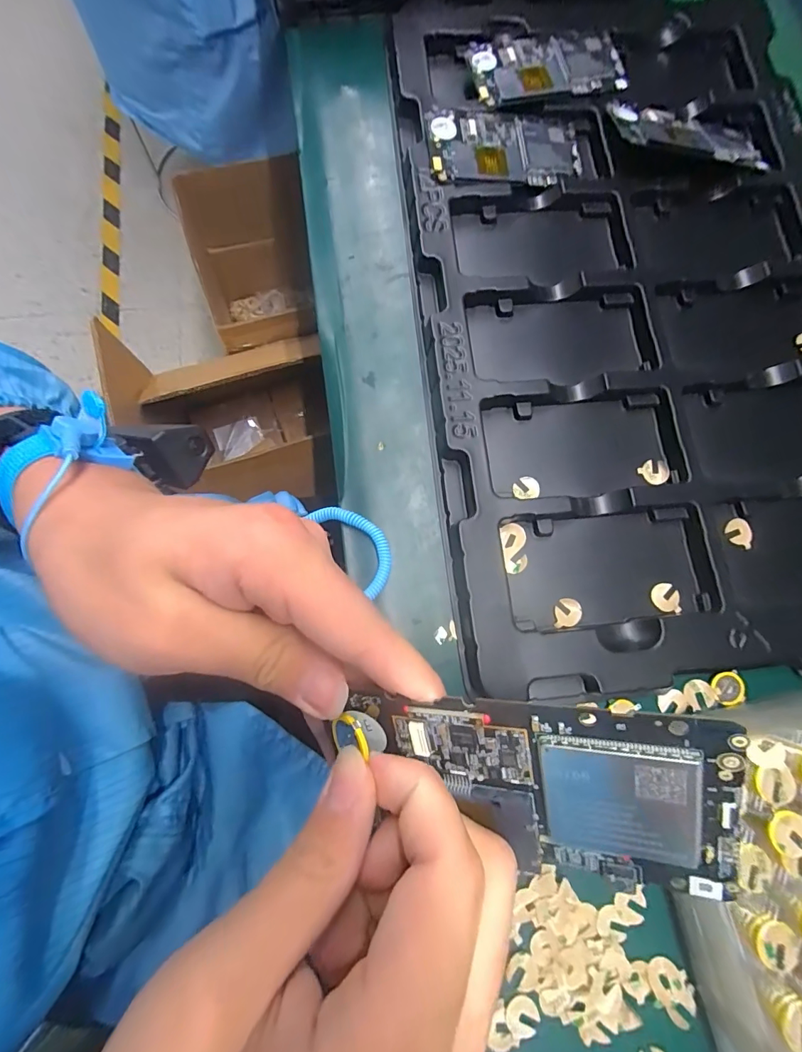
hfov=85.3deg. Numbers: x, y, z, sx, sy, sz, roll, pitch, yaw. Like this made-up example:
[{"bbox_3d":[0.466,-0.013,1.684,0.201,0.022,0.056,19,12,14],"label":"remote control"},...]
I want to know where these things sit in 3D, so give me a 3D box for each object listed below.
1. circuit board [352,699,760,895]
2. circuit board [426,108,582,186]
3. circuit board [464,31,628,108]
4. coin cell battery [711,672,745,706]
[{"bbox_3d":[0.043,0.084,0.138,0.106,0.005,0.065,-5,106,22],"label":"circuit board"},{"bbox_3d":[0.085,-0.297,0.345,0.125,0.006,0.066,-4,80,-10],"label":"circuit board"},{"bbox_3d":[0.123,-0.384,0.363,0.128,0.009,0.069,-11,79,-6],"label":"circuit board"},{"bbox_3d":[0.204,0.101,0.270,0.017,0.004,0.019,-23,80,-8],"label":"coin cell battery"}]

